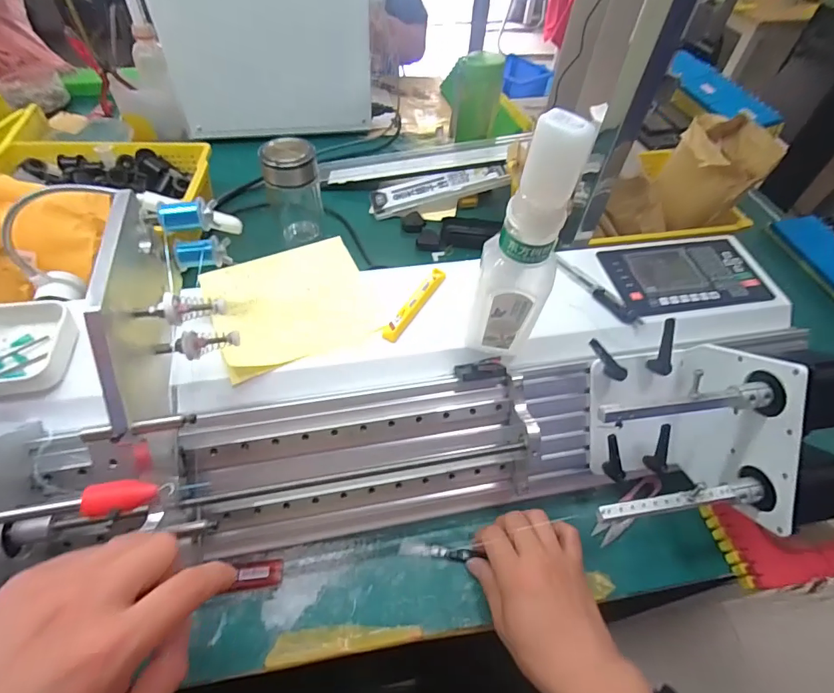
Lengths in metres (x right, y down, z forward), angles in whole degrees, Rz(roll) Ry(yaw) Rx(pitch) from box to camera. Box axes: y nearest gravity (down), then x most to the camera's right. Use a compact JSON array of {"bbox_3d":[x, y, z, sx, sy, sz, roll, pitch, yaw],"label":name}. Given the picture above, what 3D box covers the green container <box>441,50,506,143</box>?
[{"bbox_3d":[0.093,-0.444,0.779,0.092,0.132,0.072,1,53,-3],"label":"green container"}]

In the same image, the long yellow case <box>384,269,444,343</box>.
[{"bbox_3d":[-0.001,-0.043,0.441,0.014,0.014,0.103,27,56,17],"label":"long yellow case"}]

